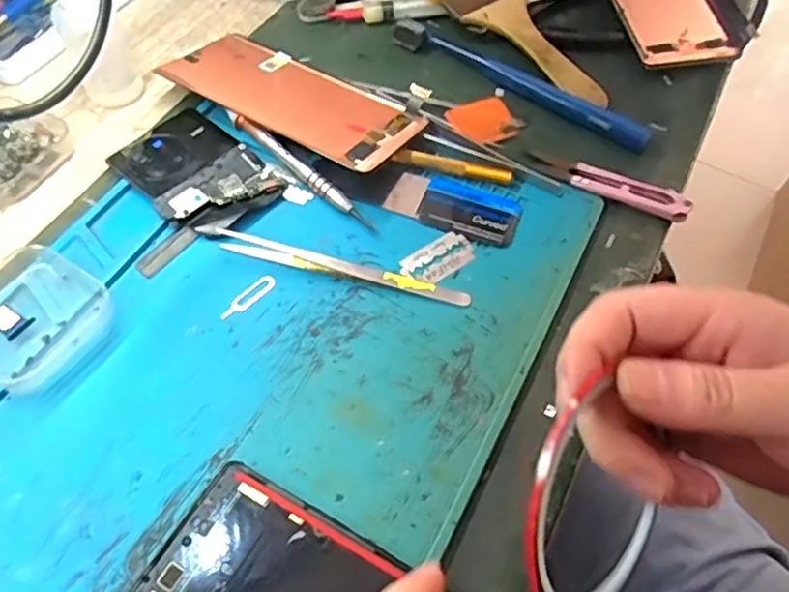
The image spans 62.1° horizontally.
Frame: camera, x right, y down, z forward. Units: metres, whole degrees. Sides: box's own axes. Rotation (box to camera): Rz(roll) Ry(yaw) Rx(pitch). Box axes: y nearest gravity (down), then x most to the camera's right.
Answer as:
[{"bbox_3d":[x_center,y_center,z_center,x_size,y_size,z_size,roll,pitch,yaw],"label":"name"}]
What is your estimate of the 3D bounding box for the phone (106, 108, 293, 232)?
[{"bbox_3d":[-0.113,-0.072,0.375,0.087,0.008,0.065,37,63,18],"label":"phone"}]

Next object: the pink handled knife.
[{"bbox_3d":[0.126,-0.068,0.386,0.093,0.011,0.020,26,60,12],"label":"pink handled knife"}]

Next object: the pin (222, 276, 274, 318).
[{"bbox_3d":[-0.075,0.000,0.335,0.033,0.004,0.010,-37,67,-24],"label":"pin"}]

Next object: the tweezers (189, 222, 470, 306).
[{"bbox_3d":[-0.032,-0.018,0.344,0.146,0.011,0.011,14,58,5],"label":"tweezers"}]

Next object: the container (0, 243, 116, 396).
[{"bbox_3d":[-0.177,0.008,0.313,0.071,0.017,0.062,30,61,14],"label":"container"}]

